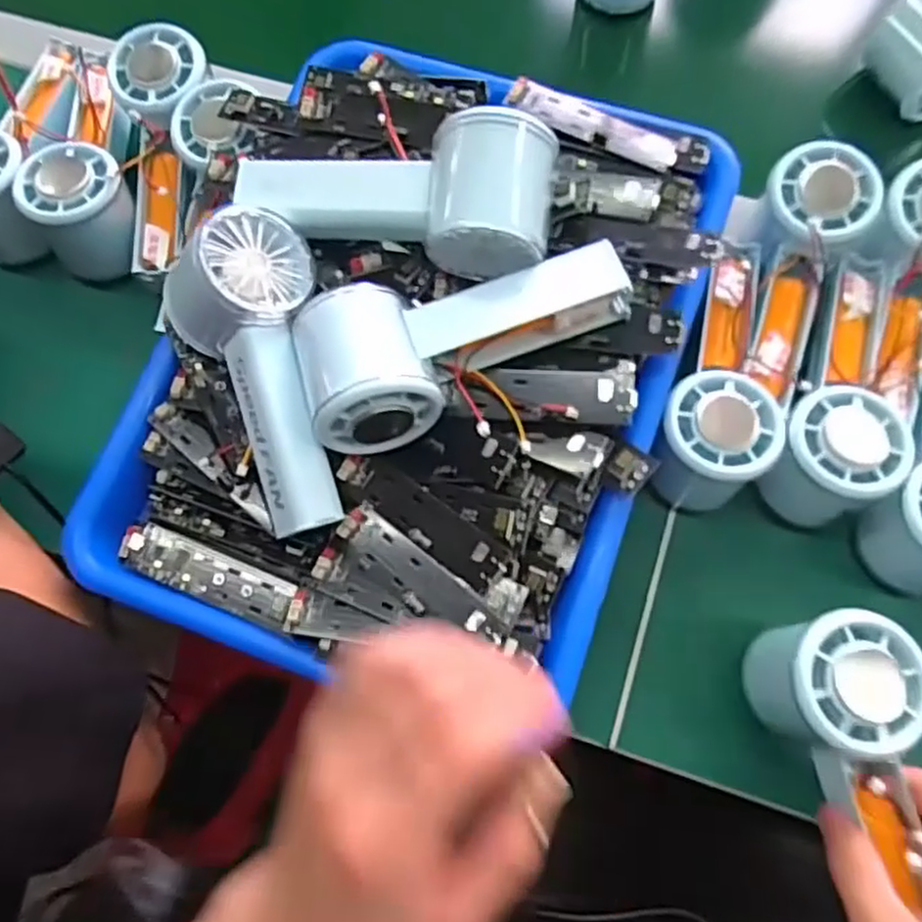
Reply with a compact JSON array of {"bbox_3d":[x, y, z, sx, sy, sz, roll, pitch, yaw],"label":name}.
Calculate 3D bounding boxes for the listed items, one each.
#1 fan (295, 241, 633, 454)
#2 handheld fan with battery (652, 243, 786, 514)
[{"bbox_3d":[0.003,-0.054,0.338,0.147,0.050,0.066,-14,72,-3],"label":"fan"},{"bbox_3d":[0.145,-0.051,0.390,0.052,0.055,0.148,20,73,8],"label":"handheld fan with battery"}]

